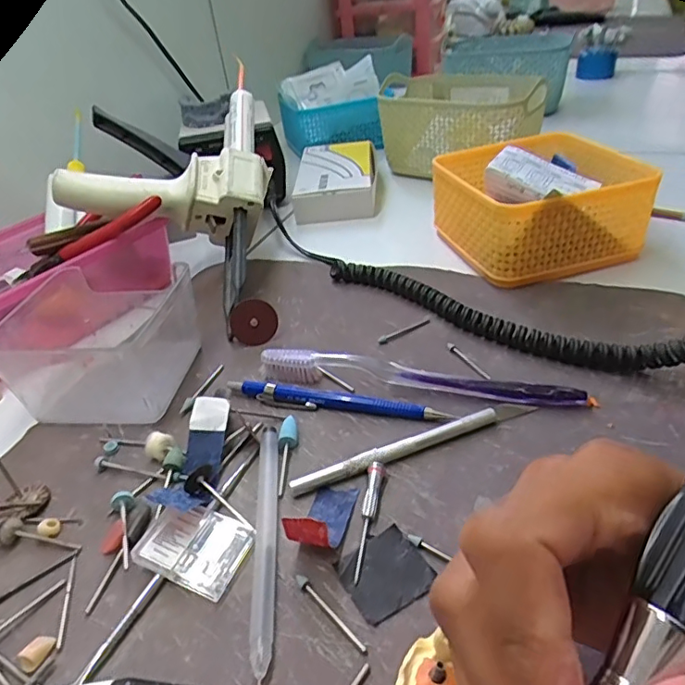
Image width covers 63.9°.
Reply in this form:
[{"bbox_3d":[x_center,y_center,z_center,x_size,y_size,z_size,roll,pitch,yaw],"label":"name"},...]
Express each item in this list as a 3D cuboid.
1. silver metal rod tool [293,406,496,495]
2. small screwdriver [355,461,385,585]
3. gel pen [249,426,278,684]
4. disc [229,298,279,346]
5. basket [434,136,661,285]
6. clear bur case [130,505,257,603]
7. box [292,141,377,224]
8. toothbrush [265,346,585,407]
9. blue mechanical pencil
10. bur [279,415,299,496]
[{"bbox_3d":[0.029,0.055,0.283,0.113,0.010,0.009,-18,38,-14],"label":"silver metal rod tool"},{"bbox_3d":[0.011,0.080,0.253,0.007,0.008,0.060,3,38,14],"label":"small screwdriver"},{"bbox_3d":[-0.036,0.087,0.252,0.010,0.007,0.124,-8,36,0],"label":"gel pen"},{"bbox_3d":[-0.062,-0.014,0.378,0.033,0.032,0.005,-11,11,0],"label":"disc"},{"bbox_3d":[0.156,-0.114,0.449,0.143,0.066,0.141,-11,36,-5],"label":"basket"},{"bbox_3d":[-0.067,0.092,0.248,0.046,0.011,0.034,9,39,21],"label":"clear bur case"},{"bbox_3d":[-0.006,-0.177,0.593,0.082,0.029,0.150,-4,36,5],"label":"box"},{"bbox_3d":[0.041,0.019,0.321,0.185,0.020,0.012,4,38,16],"label":"toothbrush"},{"bbox_3d":[-0.004,0.033,0.318,0.131,0.009,0.011,4,38,15],"label":"blue mechanical pencil"},{"bbox_3d":[-0.029,0.058,0.290,0.010,0.008,0.047,-6,36,2],"label":"bur"}]

